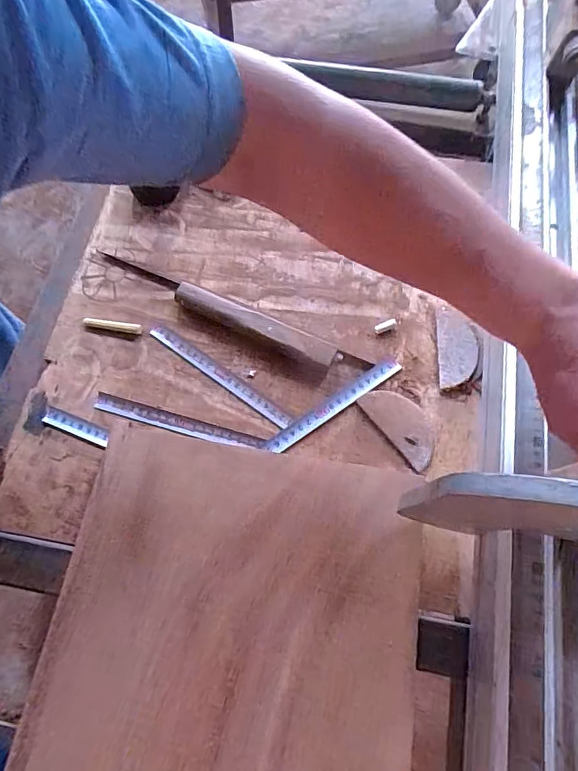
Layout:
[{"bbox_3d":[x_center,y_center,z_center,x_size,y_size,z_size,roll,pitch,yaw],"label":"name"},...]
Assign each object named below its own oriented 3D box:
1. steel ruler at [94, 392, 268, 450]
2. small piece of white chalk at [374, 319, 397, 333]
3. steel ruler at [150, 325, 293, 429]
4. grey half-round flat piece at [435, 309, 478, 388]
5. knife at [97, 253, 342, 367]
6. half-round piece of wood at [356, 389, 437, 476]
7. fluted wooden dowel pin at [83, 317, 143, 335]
[{"bbox_3d":[-0.116,0.040,0.476,0.185,0.004,0.019,15,77,5],"label":"steel ruler"},{"bbox_3d":[0.110,-0.067,0.516,0.026,0.008,0.010,-22,71,-8],"label":"small piece of white chalk"},{"bbox_3d":[-0.075,-0.011,0.493,0.186,0.007,0.018,34,73,12],"label":"steel ruler"},{"bbox_3d":[0.189,-0.042,0.508,0.042,0.008,0.093,3,70,2],"label":"grey half-round flat piece"},{"bbox_3d":[-0.082,-0.092,0.515,0.295,0.026,0.030,26,72,10],"label":"knife"},{"bbox_3d":[0.120,0.040,0.470,0.047,0.004,0.093,-37,72,-6],"label":"half-round piece of wood"},{"bbox_3d":[-0.201,-0.068,0.511,0.071,0.009,0.012,7,70,3],"label":"fluted wooden dowel pin"}]

